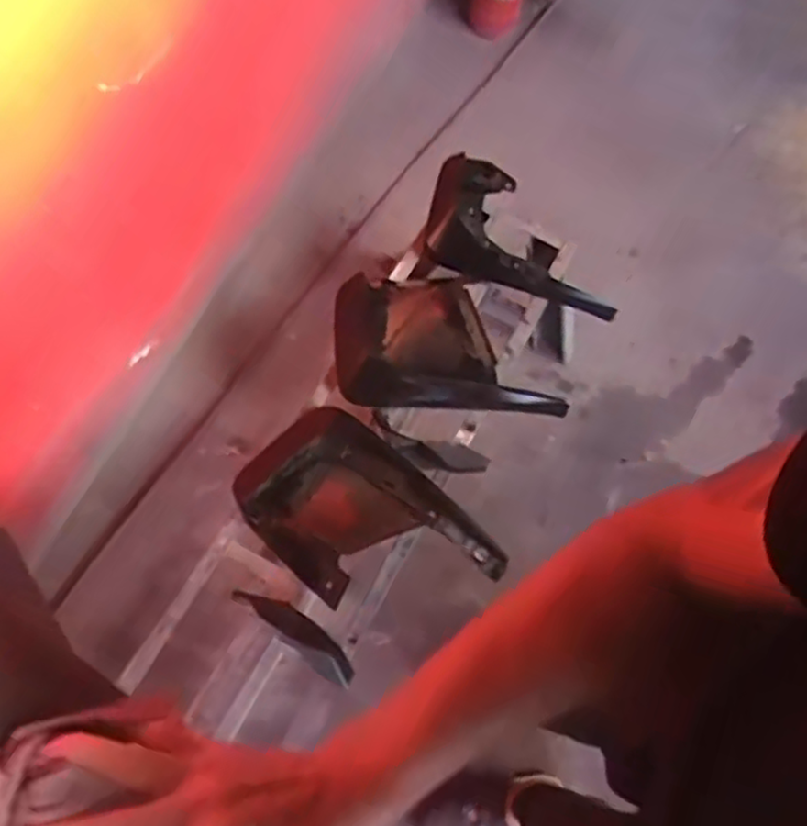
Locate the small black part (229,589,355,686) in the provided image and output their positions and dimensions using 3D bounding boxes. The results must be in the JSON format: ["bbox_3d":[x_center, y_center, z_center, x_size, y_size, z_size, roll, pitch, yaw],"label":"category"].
[{"bbox_3d":[-0.151,0.311,1.038,0.200,0.044,0.047,38,72,11],"label":"small black part"}]

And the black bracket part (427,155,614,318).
[{"bbox_3d":[0.216,-0.323,1.283,0.351,0.079,0.232,17,70,4],"label":"black bracket part"}]

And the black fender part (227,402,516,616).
[{"bbox_3d":[-0.059,0.162,1.083,0.375,0.100,0.239,41,73,12],"label":"black fender part"}]

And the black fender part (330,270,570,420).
[{"bbox_3d":[0.074,-0.123,1.182,0.370,0.124,0.237,-3,70,-4],"label":"black fender part"}]

